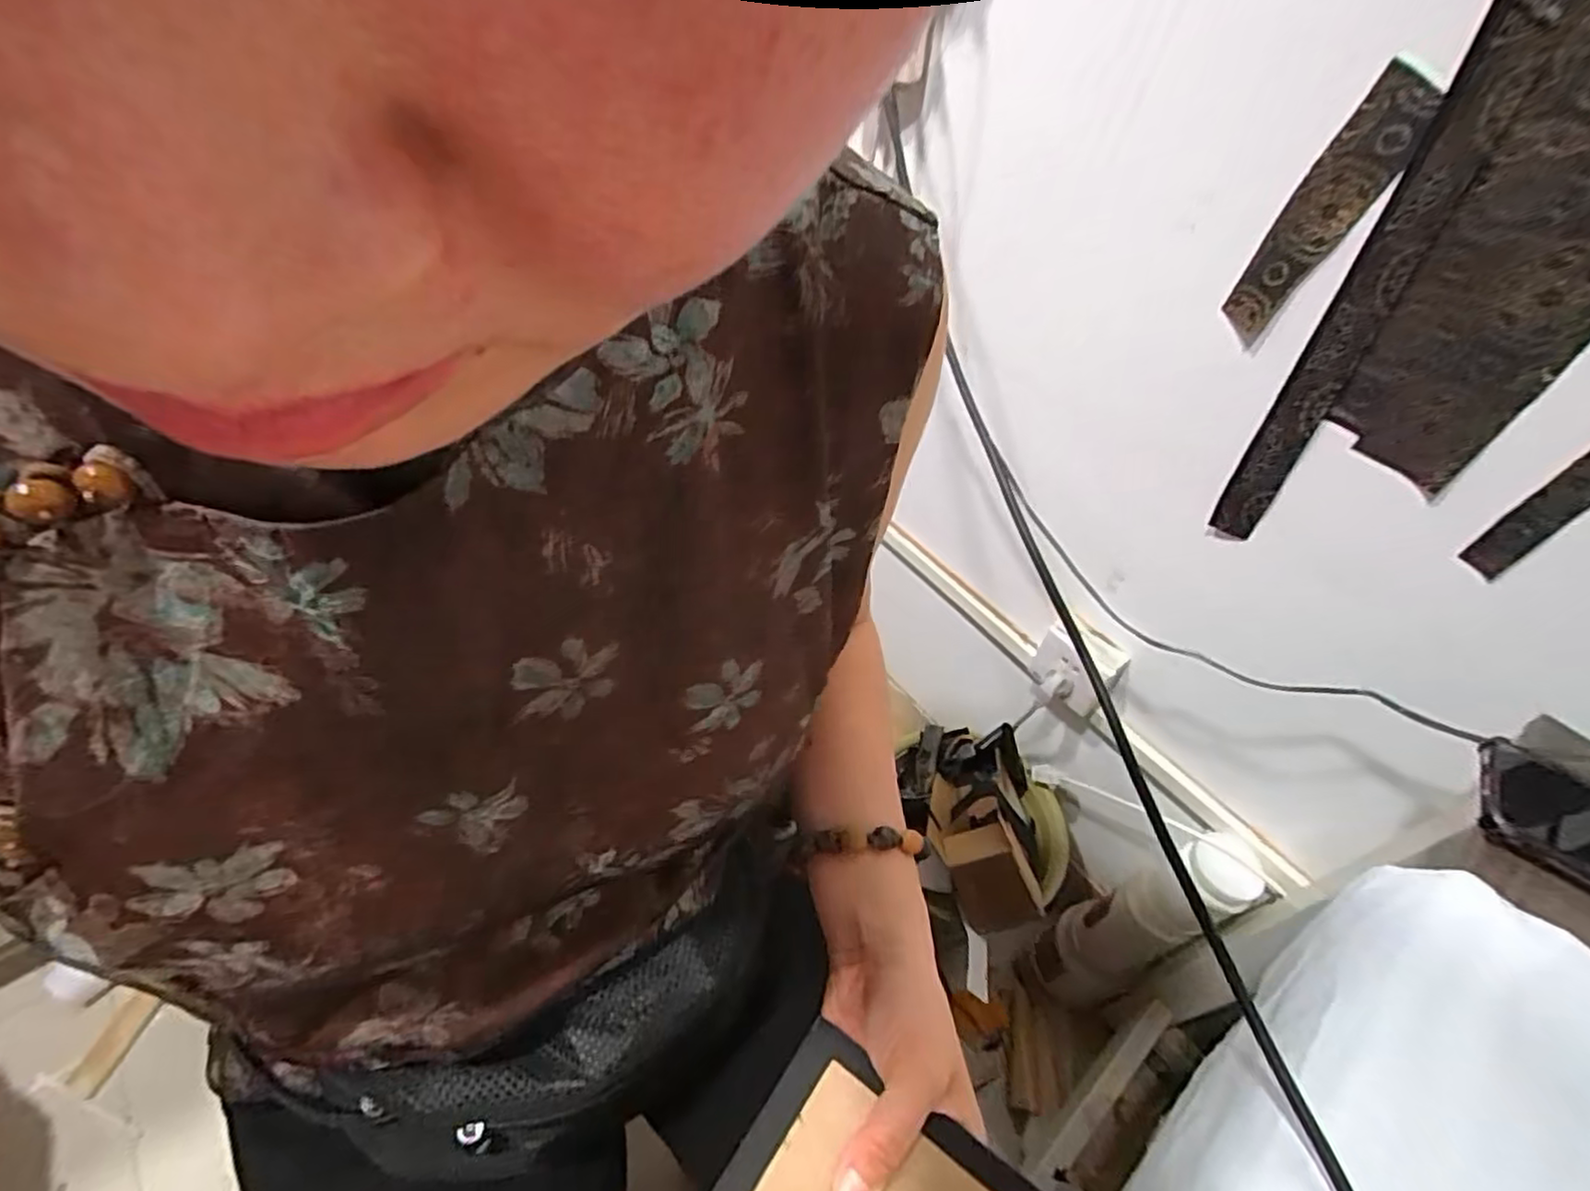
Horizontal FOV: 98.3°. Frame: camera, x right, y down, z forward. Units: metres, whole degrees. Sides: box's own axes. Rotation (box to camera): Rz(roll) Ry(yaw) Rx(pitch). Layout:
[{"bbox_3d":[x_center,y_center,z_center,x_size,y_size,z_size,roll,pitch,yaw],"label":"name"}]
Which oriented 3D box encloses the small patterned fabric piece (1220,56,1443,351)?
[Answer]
[{"bbox_3d":[0.380,-0.270,0.500,0.009,0.175,0.048,-16,56,-24],"label":"small patterned fabric piece"}]

